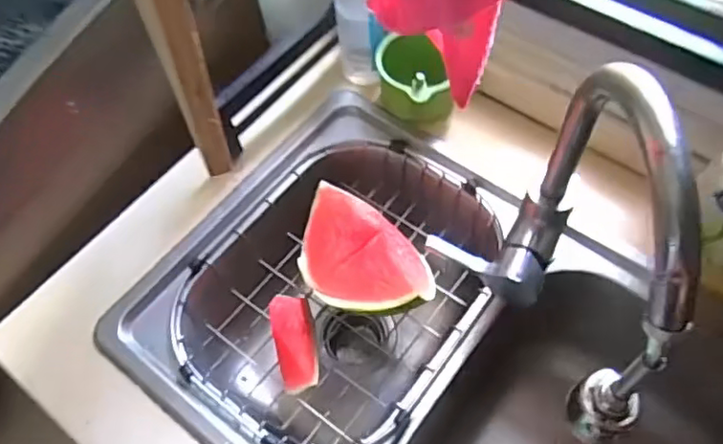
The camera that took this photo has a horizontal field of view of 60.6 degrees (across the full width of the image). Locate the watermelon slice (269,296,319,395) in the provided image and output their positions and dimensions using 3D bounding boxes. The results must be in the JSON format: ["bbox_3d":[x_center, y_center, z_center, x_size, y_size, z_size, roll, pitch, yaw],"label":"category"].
[{"bbox_3d":[-0.071,0.119,0.656,0.041,0.065,0.104,-10,58,-3],"label":"watermelon slice"}]

